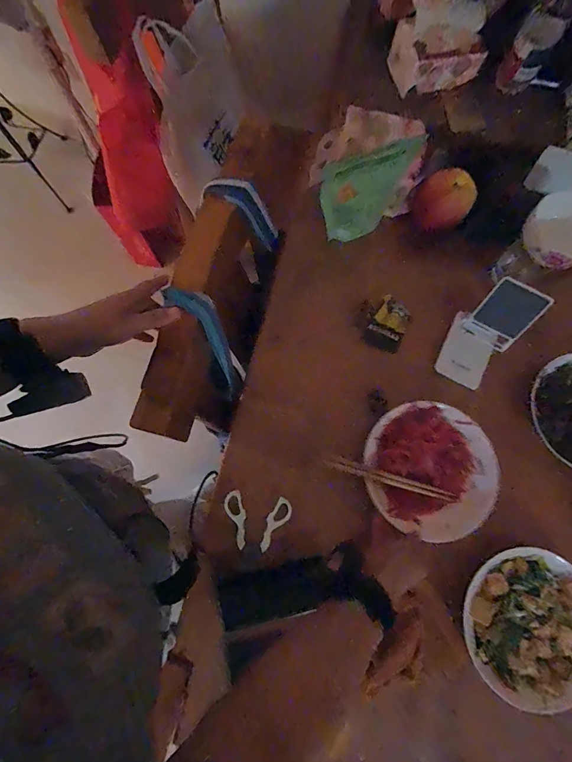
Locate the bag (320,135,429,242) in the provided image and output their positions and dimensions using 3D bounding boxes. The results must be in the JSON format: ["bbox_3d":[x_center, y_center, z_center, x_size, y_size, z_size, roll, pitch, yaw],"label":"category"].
[{"bbox_3d":[0.135,-0.306,0.601,0.160,0.160,0.029,-17,79,-8],"label":"bag"}]

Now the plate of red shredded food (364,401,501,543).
[{"bbox_3d":[0.228,0.135,0.558,0.202,0.030,0.195,0,76,1],"label":"plate of red shredded food"}]

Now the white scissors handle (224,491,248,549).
[{"bbox_3d":[-0.073,0.212,0.555,0.028,0.004,0.081,-19,74,-10],"label":"white scissors handle"}]

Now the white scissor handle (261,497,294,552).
[{"bbox_3d":[-0.019,0.220,0.556,0.029,0.013,0.078,37,79,9],"label":"white scissor handle"}]

